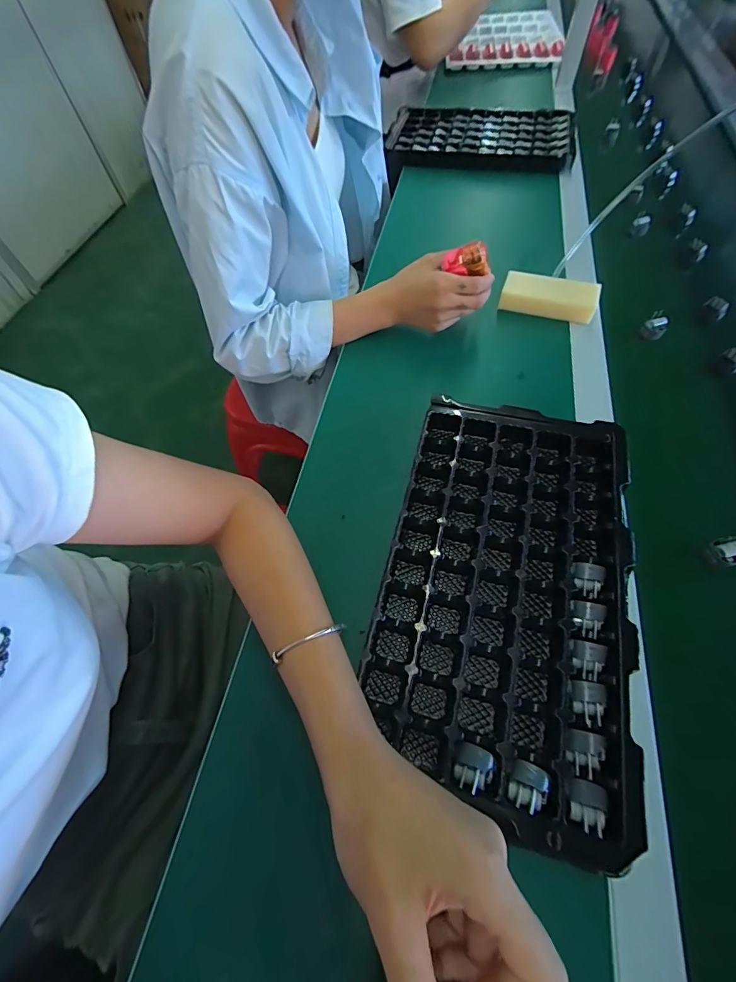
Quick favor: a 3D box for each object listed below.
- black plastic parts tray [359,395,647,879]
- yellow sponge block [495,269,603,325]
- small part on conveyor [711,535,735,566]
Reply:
[{"bbox_3d":[0.120,0.074,0.345,0.199,0.037,0.348,11,63,10],"label":"black plastic parts tray"},{"bbox_3d":[0.246,-0.266,0.527,0.119,0.033,0.047,19,65,13],"label":"yellow sponge block"},{"bbox_3d":[0.337,0.054,0.357,0.022,0.013,0.025,-21,62,-7],"label":"small part on conveyor"}]

